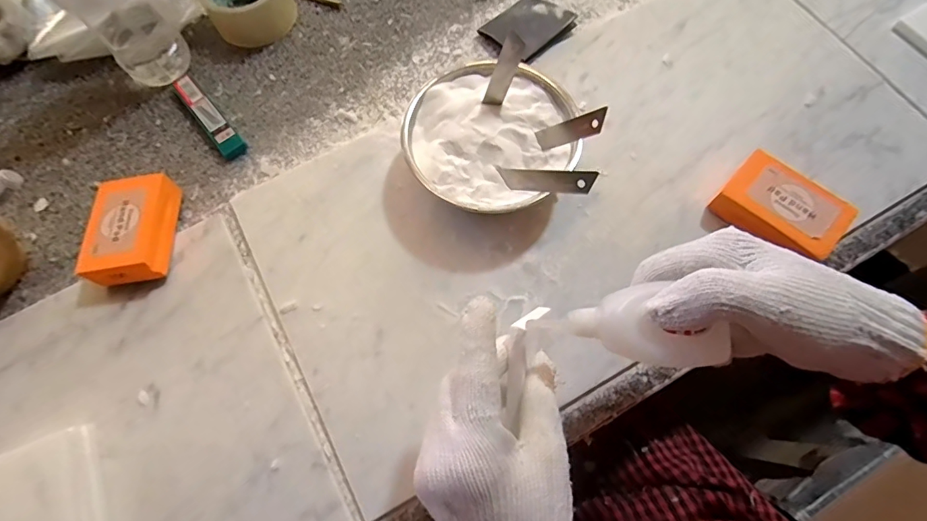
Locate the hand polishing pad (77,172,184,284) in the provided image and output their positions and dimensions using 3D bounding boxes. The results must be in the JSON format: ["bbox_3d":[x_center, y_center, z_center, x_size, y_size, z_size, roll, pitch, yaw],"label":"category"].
[{"bbox_3d":[-0.290,-0.027,0.402,0.060,0.034,0.095,-7,67,-1],"label":"hand polishing pad"}]

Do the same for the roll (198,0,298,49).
[{"bbox_3d":[-0.230,-0.279,0.492,0.087,0.043,0.082,-1,67,1],"label":"roll"}]

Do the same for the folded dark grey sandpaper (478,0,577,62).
[{"bbox_3d":[0.067,-0.247,0.486,0.079,0.022,0.073,-41,72,-14],"label":"folded dark grey sandpaper"}]

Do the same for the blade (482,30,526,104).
[{"bbox_3d":[0.036,-0.163,0.394,0.017,0.004,0.059,20,105,-7],"label":"blade"}]

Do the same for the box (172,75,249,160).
[{"bbox_3d":[-0.256,-0.145,0.461,0.022,0.011,0.111,-38,71,-13],"label":"box"}]

